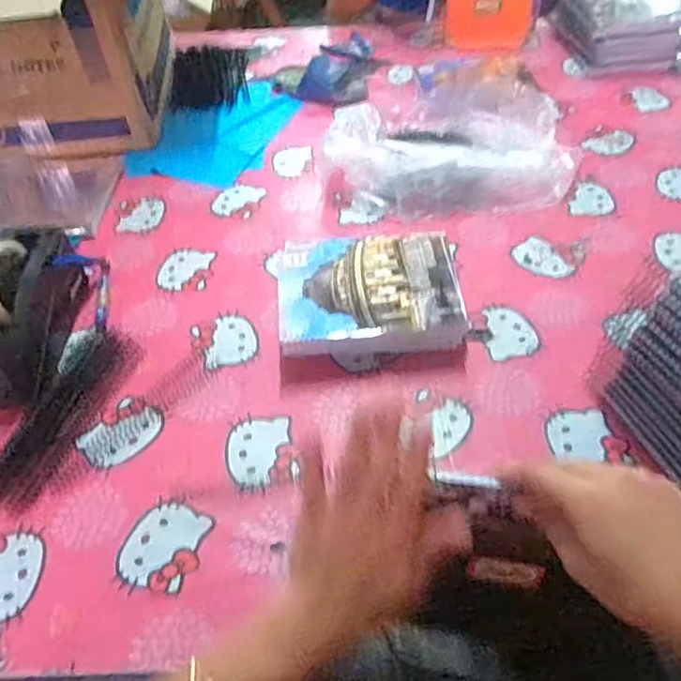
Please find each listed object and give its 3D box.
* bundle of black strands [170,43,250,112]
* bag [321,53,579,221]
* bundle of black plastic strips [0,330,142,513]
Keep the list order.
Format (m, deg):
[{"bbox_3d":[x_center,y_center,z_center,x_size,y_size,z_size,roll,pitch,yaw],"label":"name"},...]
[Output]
[{"bbox_3d":[-0.247,-0.504,1.137,0.139,0.010,0.233,-7,49,-2],"label":"bundle of black strands"},{"bbox_3d":[0.159,-0.287,0.853,0.361,0.099,0.218,-5,49,-1],"label":"bag"},{"bbox_3d":[-0.288,0.073,0.629,0.066,0.009,0.217,14,51,15],"label":"bundle of black plastic strips"}]

